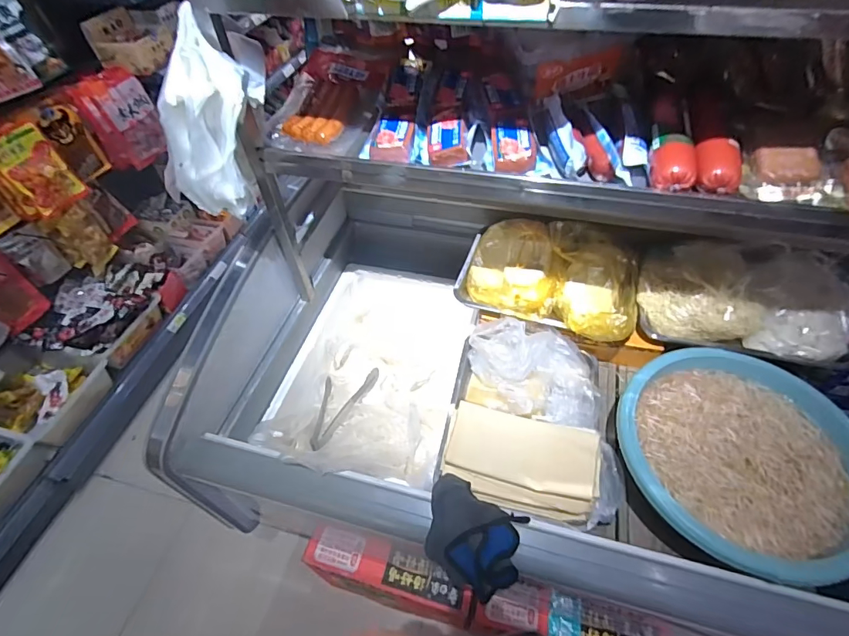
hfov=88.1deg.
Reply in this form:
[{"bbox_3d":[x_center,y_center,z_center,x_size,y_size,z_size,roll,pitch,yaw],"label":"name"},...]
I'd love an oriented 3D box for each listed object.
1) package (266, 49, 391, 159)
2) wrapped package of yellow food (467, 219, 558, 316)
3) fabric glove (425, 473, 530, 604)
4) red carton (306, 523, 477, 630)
[{"bbox_3d":[-0.175,-0.416,0.841,0.203,0.039,0.311,12,63,9],"label":"package"},{"bbox_3d":[0.199,-0.112,0.983,0.207,0.106,0.224,9,51,11],"label":"wrapped package of yellow food"},{"bbox_3d":[0.069,0.326,0.659,0.156,0.054,0.125,20,54,19],"label":"fabric glove"},{"bbox_3d":[-0.086,0.603,1.033,0.397,0.142,0.116,11,52,12],"label":"red carton"}]

